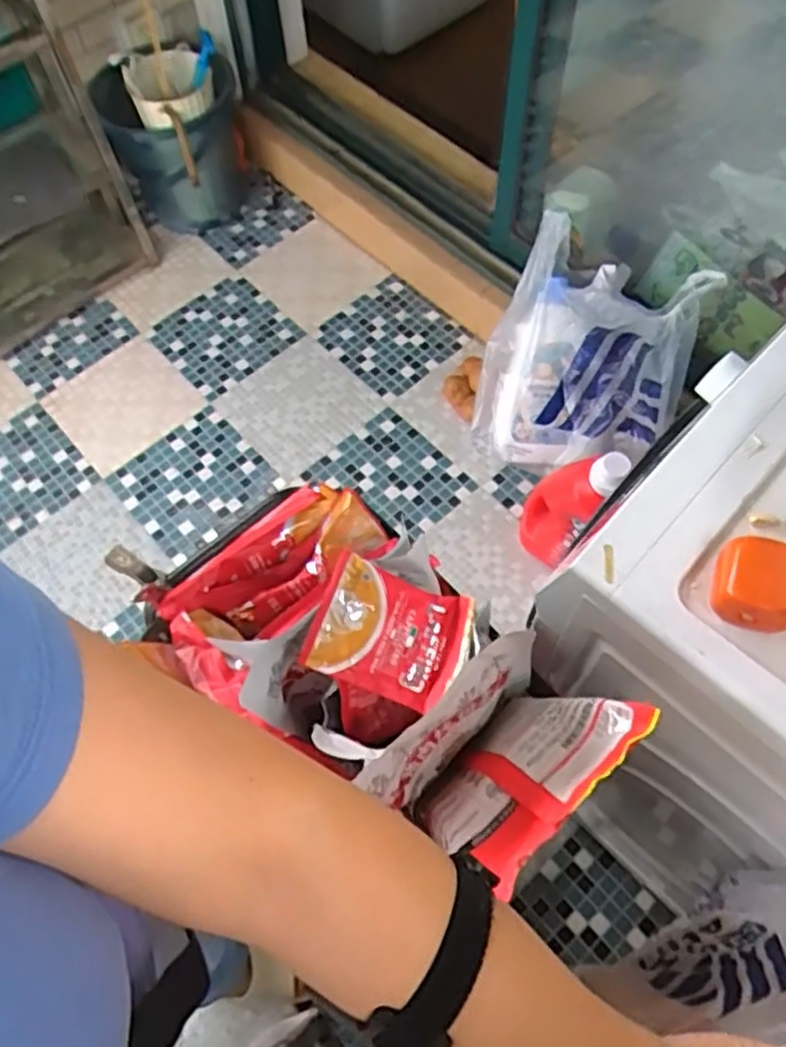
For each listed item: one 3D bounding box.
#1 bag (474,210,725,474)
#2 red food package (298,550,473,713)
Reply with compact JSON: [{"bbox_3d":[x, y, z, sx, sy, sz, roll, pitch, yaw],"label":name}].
[{"bbox_3d":[0.370,-0.302,1.454,0.371,0.433,0.320,14,64,10],"label":"bag"},{"bbox_3d":[-0.003,0.079,0.532,0.106,0.019,0.083,21,84,1],"label":"red food package"}]

